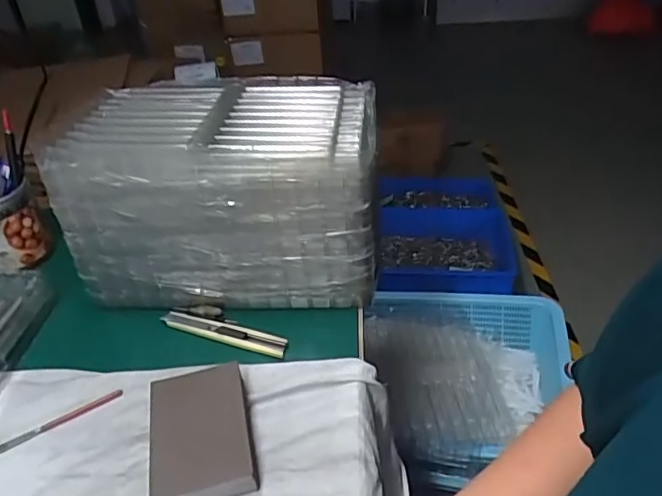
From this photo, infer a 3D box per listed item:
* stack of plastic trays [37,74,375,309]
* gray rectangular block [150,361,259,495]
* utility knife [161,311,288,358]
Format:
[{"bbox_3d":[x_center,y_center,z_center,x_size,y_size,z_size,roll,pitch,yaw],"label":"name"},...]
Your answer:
[{"bbox_3d":[-0.095,-0.058,0.558,0.270,0.166,0.169,-2,36,6],"label":"stack of plastic trays"},{"bbox_3d":[-0.094,0.136,0.409,0.069,0.029,0.098,-12,37,-7],"label":"gray rectangular block"},{"bbox_3d":[-0.099,0.076,0.516,0.128,0.009,0.019,12,40,23],"label":"utility knife"}]

